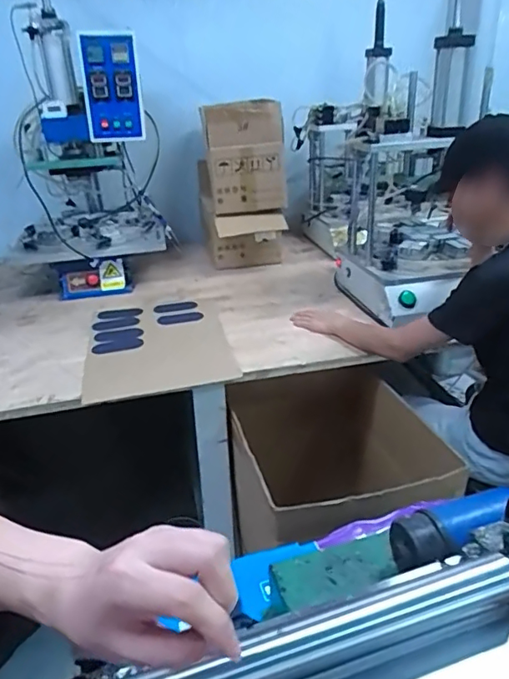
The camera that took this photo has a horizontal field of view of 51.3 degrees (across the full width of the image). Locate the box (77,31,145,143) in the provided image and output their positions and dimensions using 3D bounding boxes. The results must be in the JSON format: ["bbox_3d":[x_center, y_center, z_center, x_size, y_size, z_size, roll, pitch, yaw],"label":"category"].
[{"bbox_3d":[-0.395,-0.690,1.465,0.156,0.274,0.042,3,34,1],"label":"box"}]

